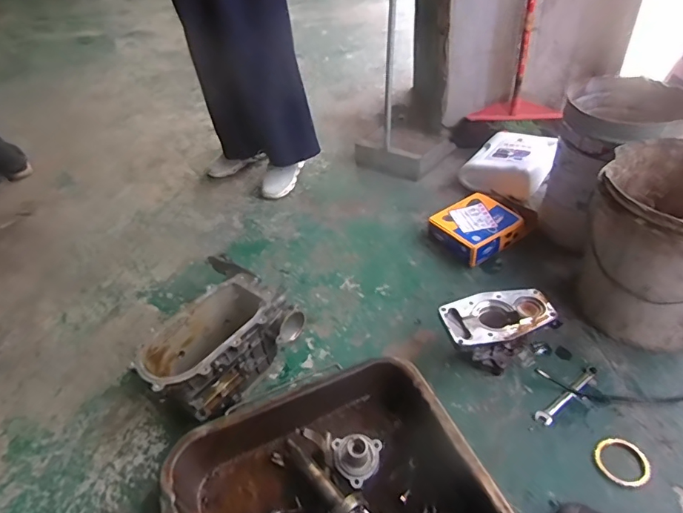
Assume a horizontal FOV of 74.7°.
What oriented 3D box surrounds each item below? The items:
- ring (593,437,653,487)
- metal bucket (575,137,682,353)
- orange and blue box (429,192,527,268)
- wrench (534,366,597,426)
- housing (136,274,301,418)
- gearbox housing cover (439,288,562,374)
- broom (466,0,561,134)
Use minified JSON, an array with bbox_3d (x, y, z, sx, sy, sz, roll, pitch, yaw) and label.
[{"bbox_3d":[0.462,0.334,0.732,0.078,0.009,0.078,-3,42,3],"label":"ring"},{"bbox_3d":[0.624,-0.011,0.873,0.273,0.318,0.290,22,48,27],"label":"metal bucket"},{"bbox_3d":[0.355,-0.071,1.175,0.181,0.075,0.183,-28,46,-23],"label":"orange and blue box"},{"bbox_3d":[0.422,0.257,0.832,0.169,0.008,0.027,-28,46,-23],"label":"wrench"},{"bbox_3d":[-0.238,0.184,0.896,0.180,0.158,0.287,29,52,33],"label":"housing"},{"bbox_3d":[0.309,0.151,0.885,0.220,0.123,0.107,-12,42,-7],"label":"gearbox housing cover"},{"bbox_3d":[0.562,-0.767,1.266,0.265,0.848,0.097,1,41,8],"label":"broom"}]

